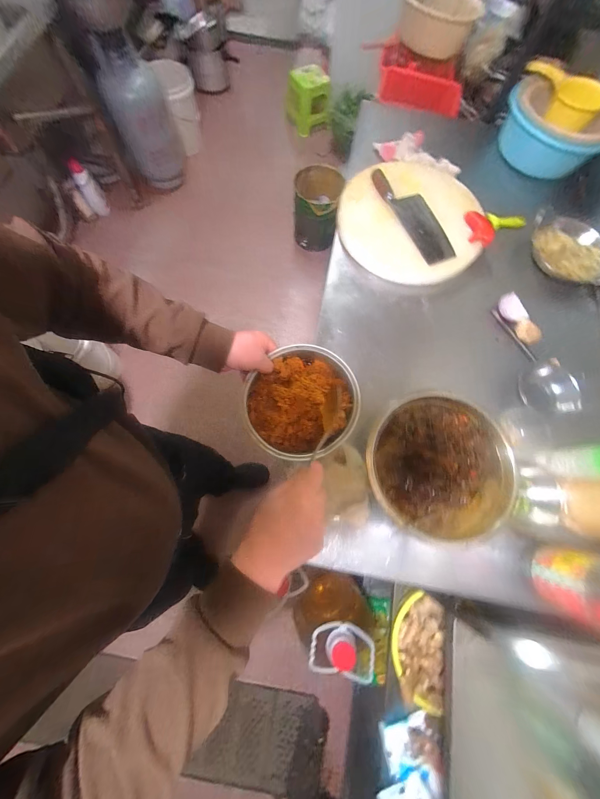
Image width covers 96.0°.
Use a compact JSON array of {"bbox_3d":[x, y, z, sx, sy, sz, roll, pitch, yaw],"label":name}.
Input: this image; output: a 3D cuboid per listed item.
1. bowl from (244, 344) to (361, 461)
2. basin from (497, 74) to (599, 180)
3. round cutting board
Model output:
[{"bbox_3d":[0.006,0.009,0.504,0.204,0.082,0.188,0,75,-1],"label":"bowl"},{"bbox_3d":[0.823,-0.907,0.888,0.294,0.150,0.294,0,75,-1],"label":"basin"},{"bbox_3d":[0.317,-0.552,0.784,0.394,0.031,0.430,4,75,0],"label":"round cutting board"}]

